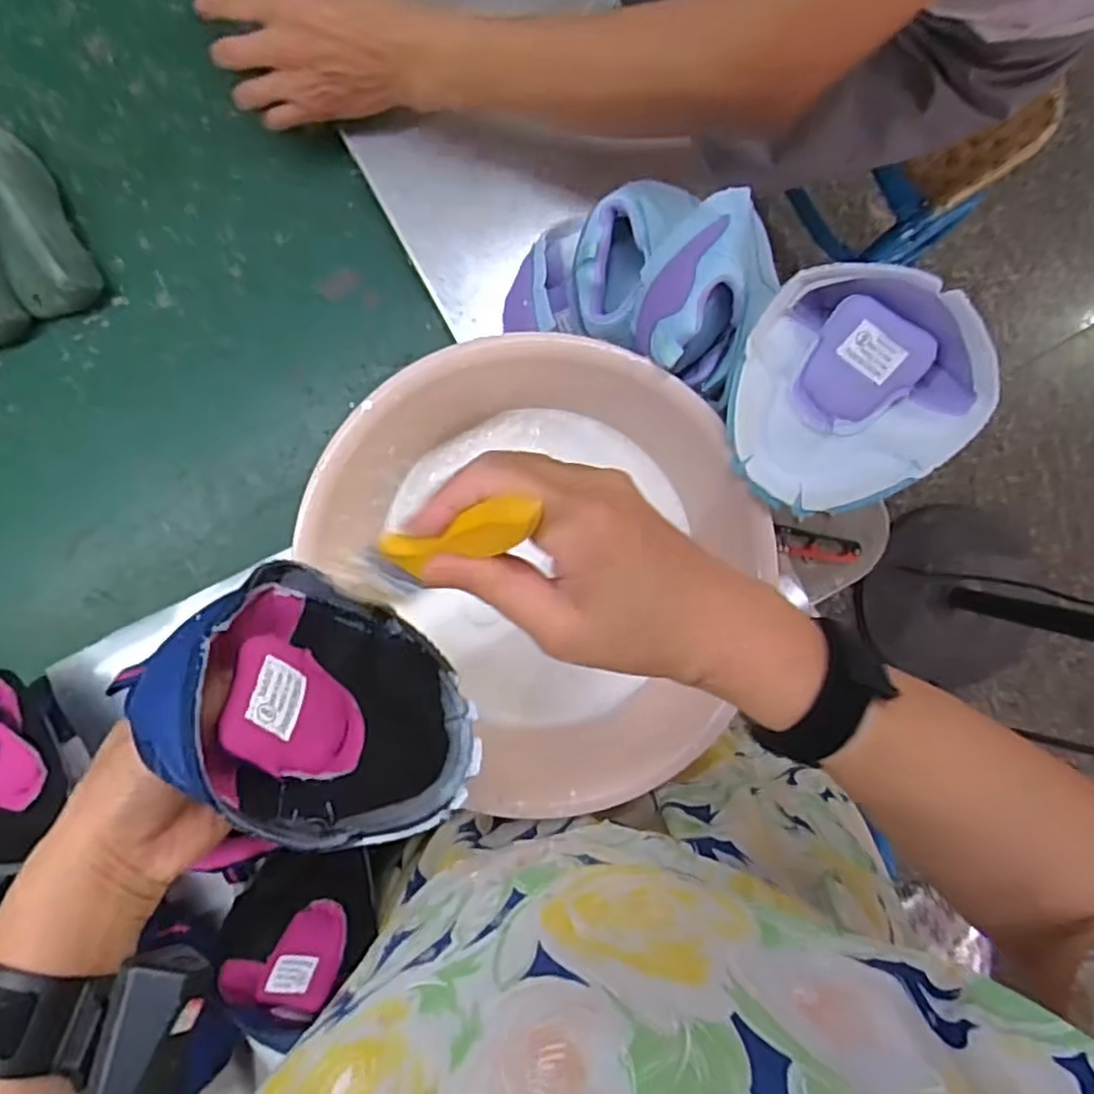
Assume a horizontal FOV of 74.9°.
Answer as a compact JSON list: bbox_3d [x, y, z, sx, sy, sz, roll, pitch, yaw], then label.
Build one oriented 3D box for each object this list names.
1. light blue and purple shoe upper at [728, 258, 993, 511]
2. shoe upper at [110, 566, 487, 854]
[{"bbox_3d":[0.185,-0.099,0.444,0.152,0.045,0.140,0,94,-1],"label":"light blue and purple shoe upper"},{"bbox_3d":[-0.114,0.086,0.350,0.155,0.134,0.082,41,128,-4],"label":"shoe upper"}]

